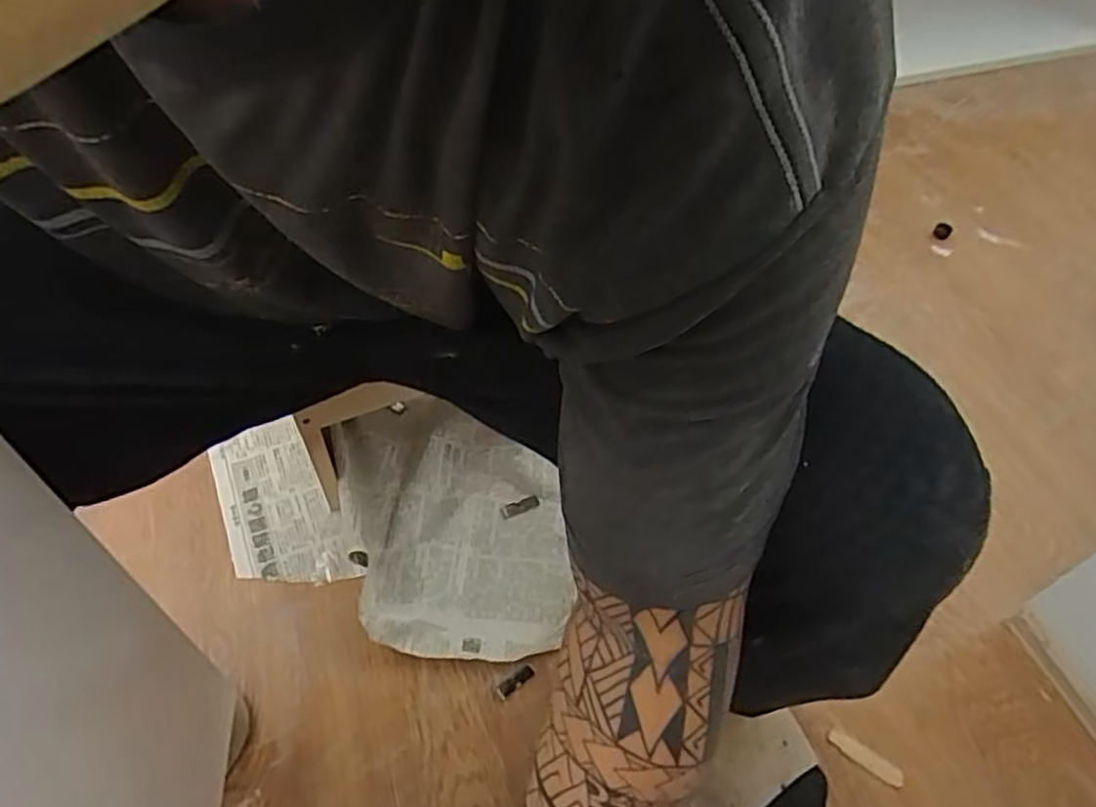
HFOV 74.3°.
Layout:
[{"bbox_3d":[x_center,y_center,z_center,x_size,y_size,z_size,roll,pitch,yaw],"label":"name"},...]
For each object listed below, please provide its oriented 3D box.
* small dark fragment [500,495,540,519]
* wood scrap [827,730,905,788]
[{"bbox_3d":[-0.034,0.124,0.862,0.047,0.006,0.016,-20,66,-12],"label":"small dark fragment"},{"bbox_3d":[0.310,0.345,0.703,0.073,0.007,0.017,34,67,14],"label":"wood scrap"}]

